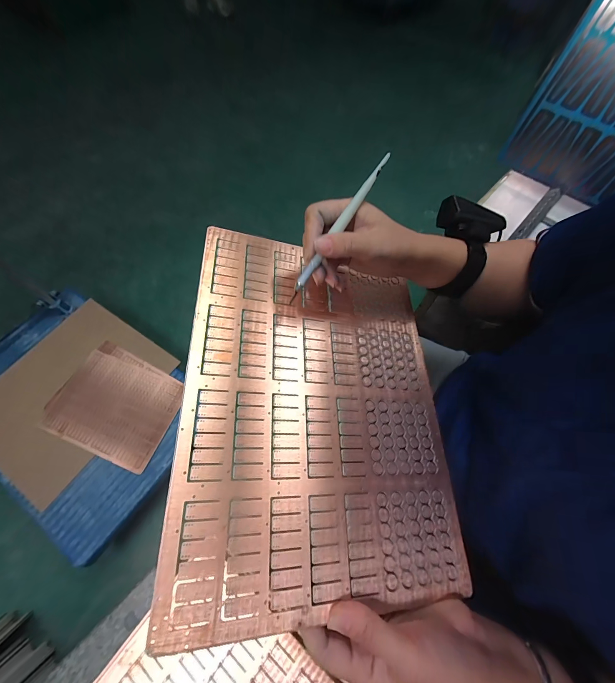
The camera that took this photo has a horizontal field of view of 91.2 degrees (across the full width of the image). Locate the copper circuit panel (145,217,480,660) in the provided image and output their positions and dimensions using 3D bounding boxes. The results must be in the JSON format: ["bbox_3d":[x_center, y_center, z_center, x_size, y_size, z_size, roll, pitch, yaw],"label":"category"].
[{"bbox_3d":[0.016,0.048,0.278,0.238,0.004,0.316,7,63,-18],"label":"copper circuit panel"}]

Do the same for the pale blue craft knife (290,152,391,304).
[{"bbox_3d":[0.027,-0.098,0.262,0.007,0.008,0.151,36,95,16],"label":"pale blue craft knife"}]

